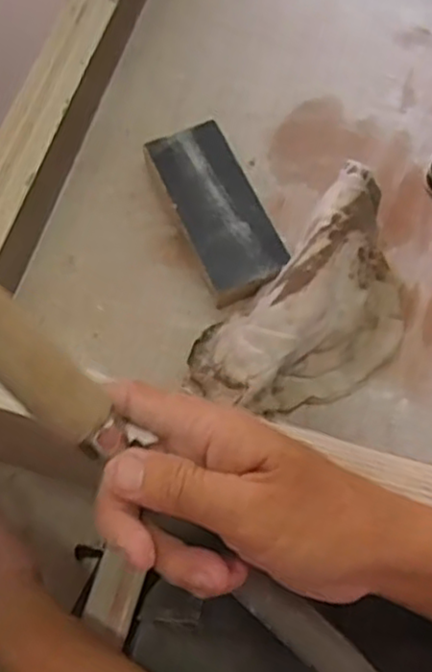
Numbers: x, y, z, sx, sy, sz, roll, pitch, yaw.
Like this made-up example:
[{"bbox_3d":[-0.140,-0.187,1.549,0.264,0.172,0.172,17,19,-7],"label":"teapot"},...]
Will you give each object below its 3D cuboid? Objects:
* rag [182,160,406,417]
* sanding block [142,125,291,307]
[{"bbox_3d":[0.057,-0.012,0.409,0.088,0.059,0.167,41,73,17],"label":"rag"},{"bbox_3d":[-0.001,-0.081,0.460,0.051,0.024,0.128,-22,68,-8],"label":"sanding block"}]

